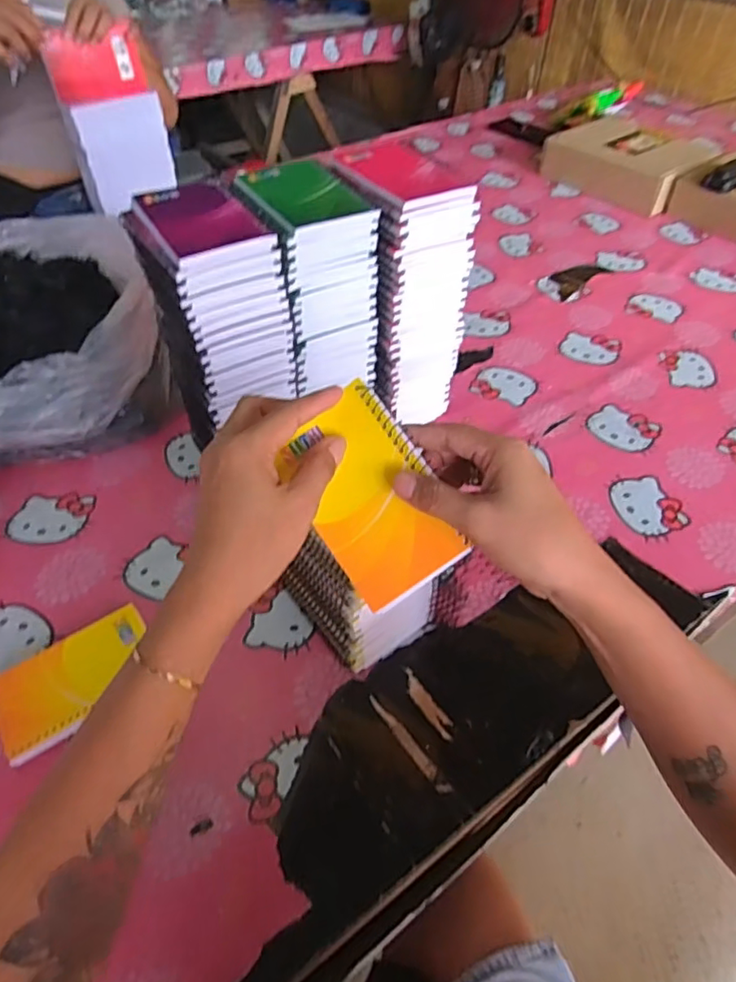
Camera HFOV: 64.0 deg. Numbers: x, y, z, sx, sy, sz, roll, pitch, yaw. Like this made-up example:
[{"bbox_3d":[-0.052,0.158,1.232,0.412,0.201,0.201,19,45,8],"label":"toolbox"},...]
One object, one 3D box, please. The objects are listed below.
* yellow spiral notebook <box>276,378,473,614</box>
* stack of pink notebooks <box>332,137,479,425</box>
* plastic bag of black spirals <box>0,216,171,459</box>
[{"bbox_3d":[0.002,0.005,0.375,0.080,0.009,0.125,-35,83,9],"label":"yellow spiral notebook"},{"bbox_3d":[0.034,-0.204,0.660,0.099,0.289,0.130,-22,52,-18],"label":"stack of pink notebooks"},{"bbox_3d":[-0.434,-0.180,0.723,0.323,0.156,0.298,-15,49,-12],"label":"plastic bag of black spirals"}]

